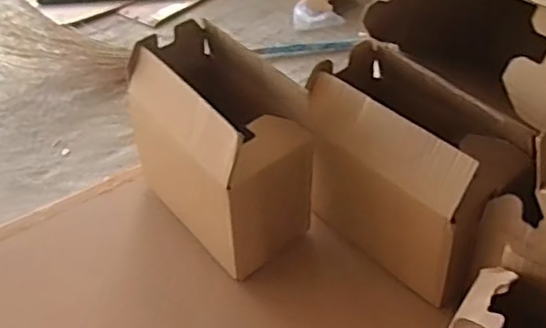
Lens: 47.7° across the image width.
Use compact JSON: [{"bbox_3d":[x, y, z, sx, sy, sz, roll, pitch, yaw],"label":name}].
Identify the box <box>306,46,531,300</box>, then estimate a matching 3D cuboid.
[{"bbox_3d":[0.161,0.009,0.735,0.147,0.204,0.242,-24,47,-26],"label":"box"}]

